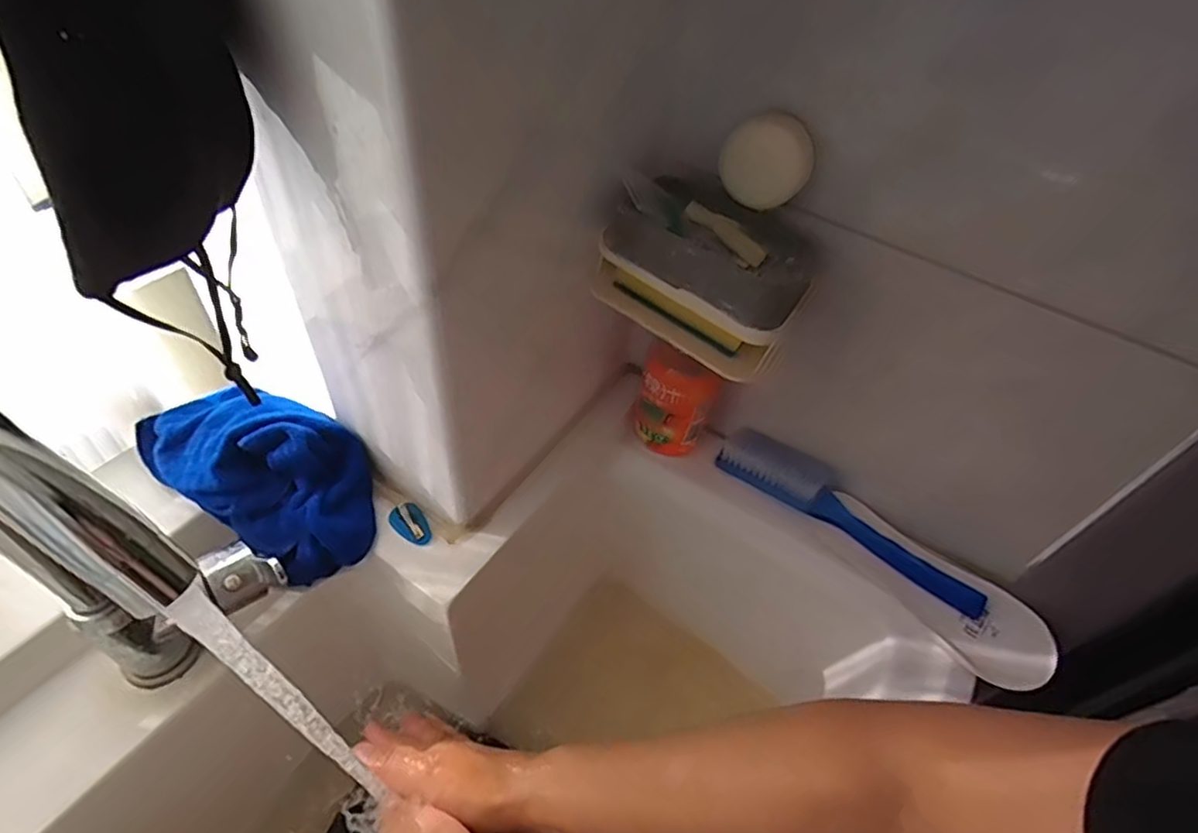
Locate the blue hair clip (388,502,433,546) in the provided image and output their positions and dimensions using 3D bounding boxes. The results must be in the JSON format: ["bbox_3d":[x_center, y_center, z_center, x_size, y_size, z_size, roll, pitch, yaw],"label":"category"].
[{"bbox_3d":[-0.137,0.079,0.453,0.037,0.007,0.022,35,54,22],"label":"blue hair clip"}]

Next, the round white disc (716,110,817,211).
[{"bbox_3d":[0.099,-0.150,0.365,0.052,0.051,0.017,15,49,7],"label":"round white disc"}]

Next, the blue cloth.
[{"bbox_3d":[-0.248,0.036,0.456,0.200,0.090,0.094,26,51,16],"label":"blue cloth"}]

